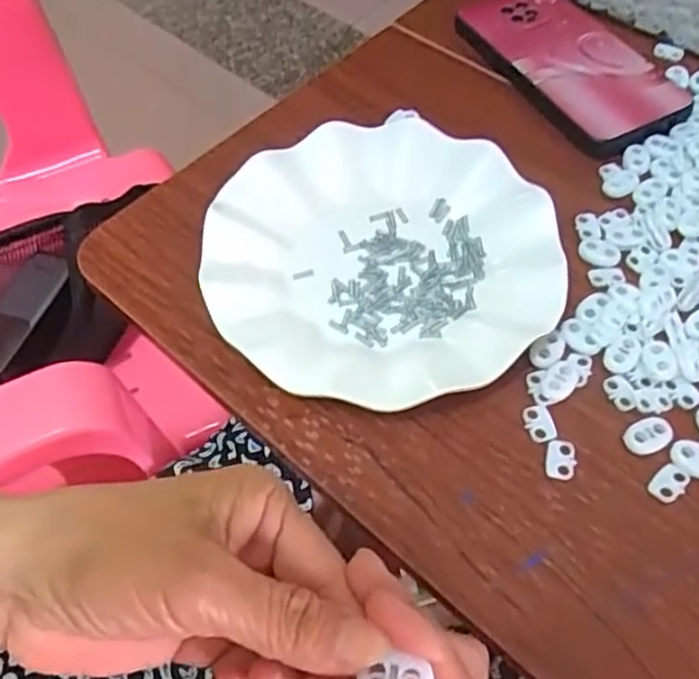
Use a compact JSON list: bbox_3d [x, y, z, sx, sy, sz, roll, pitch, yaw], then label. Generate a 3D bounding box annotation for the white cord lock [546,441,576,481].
[{"bbox_3d":[0.099,0.056,0.334,0.013,0.004,0.019,9,59,9],"label":"white cord lock"}]

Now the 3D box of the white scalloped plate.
[{"bbox_3d":[0.017,-0.048,0.390,0.183,0.023,0.188,-2,57,3],"label":"white scalloped plate"}]

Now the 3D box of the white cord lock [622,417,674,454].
[{"bbox_3d":[0.140,0.045,0.336,0.022,0.006,0.016,-18,58,-8],"label":"white cord lock"}]

